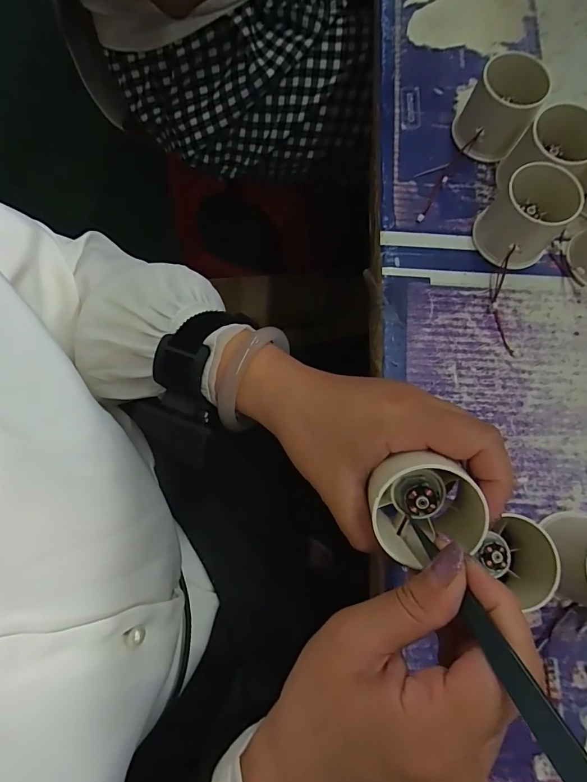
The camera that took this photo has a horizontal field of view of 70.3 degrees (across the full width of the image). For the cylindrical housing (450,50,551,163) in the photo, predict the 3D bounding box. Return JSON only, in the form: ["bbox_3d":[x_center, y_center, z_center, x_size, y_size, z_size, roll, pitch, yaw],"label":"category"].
[{"bbox_3d":[0.159,-0.217,0.324,0.051,0.055,0.043,28,77,6],"label":"cylindrical housing"}]

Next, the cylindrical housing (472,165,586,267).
[{"bbox_3d":[0.171,-0.127,0.307,0.052,0.049,0.058,42,79,9],"label":"cylindrical housing"}]

